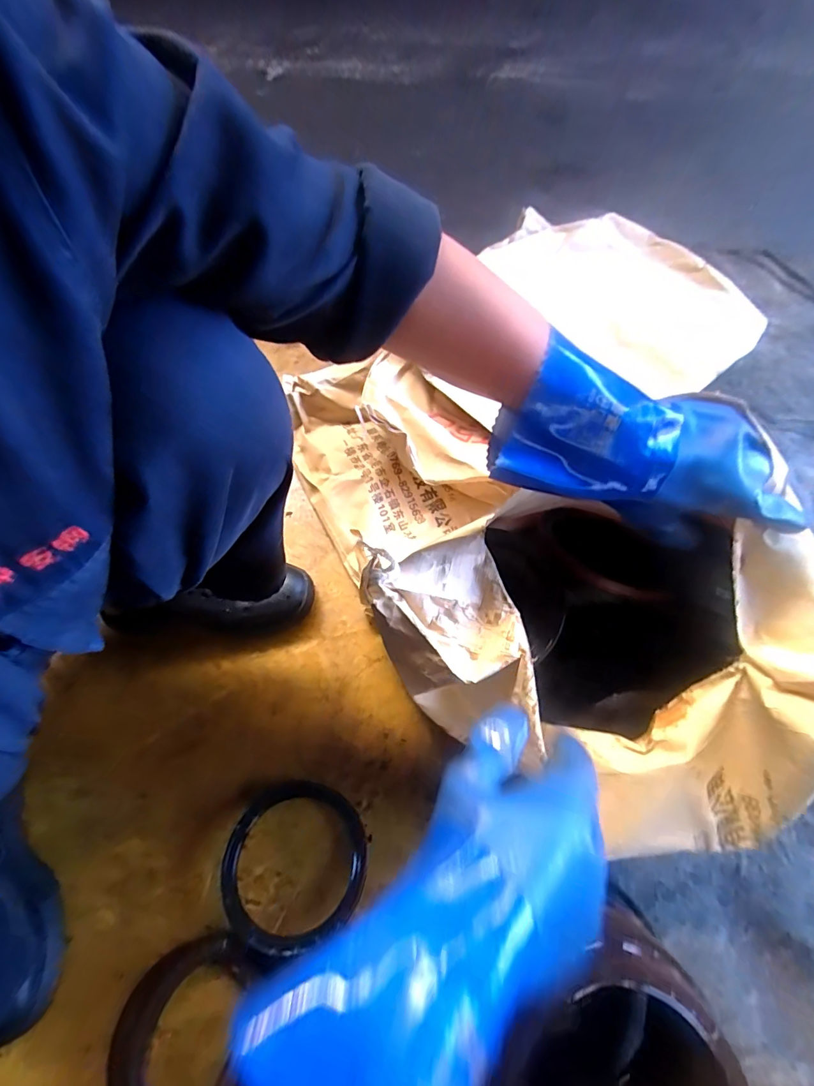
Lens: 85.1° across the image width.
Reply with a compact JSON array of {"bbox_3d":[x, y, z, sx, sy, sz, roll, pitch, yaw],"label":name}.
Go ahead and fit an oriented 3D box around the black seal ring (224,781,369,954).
[{"bbox_3d":[-0.116,0.336,0.466,0.146,0.011,0.142,7,54,-10],"label":"black seal ring"}]

